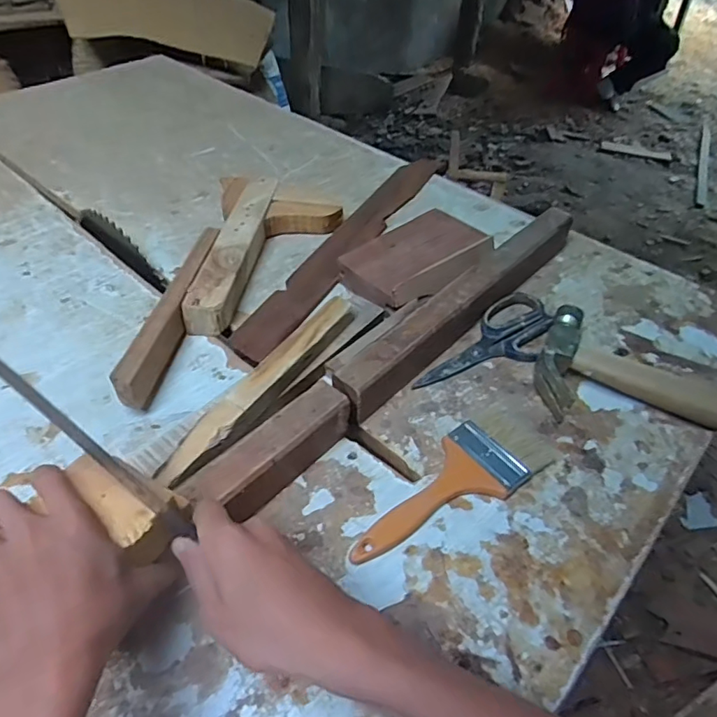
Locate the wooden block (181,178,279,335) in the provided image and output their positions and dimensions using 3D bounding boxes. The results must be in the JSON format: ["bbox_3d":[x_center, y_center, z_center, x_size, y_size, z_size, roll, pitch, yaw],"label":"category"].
[{"bbox_3d":[-0.141,-0.127,0.618,0.044,0.039,0.261,5,46,3],"label":"wooden block"}]

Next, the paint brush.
[{"bbox_3d":[0.075,0.097,0.420,0.193,0.014,0.068,-28,53,-26],"label":"paint brush"}]

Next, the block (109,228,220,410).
[{"bbox_3d":[-0.185,-0.051,0.535,0.022,0.049,0.252,4,46,2],"label":"block"}]

